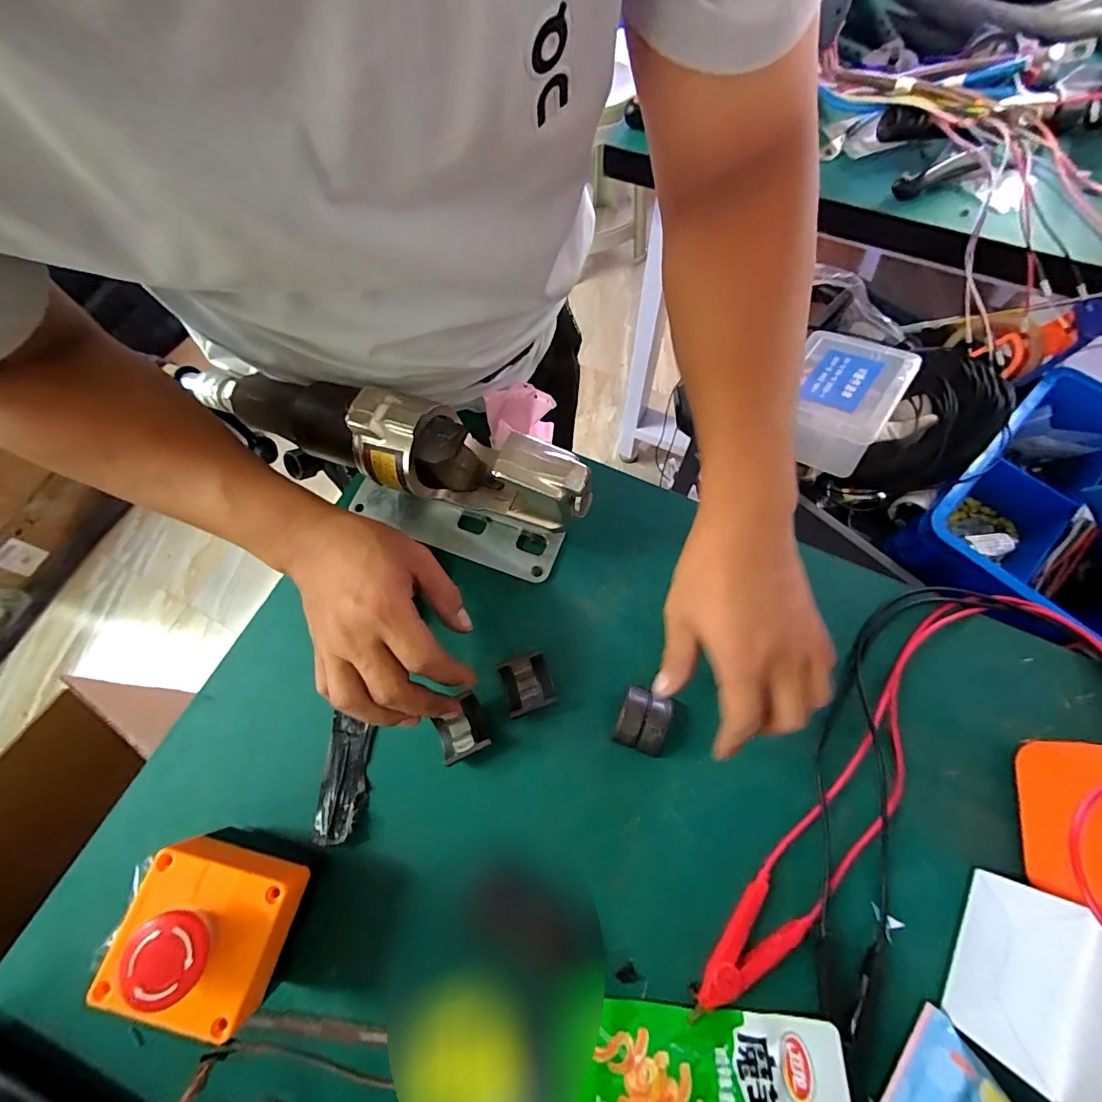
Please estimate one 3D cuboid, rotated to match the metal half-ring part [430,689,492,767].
[{"bbox_3d":[-0.065,0.125,0.331,0.034,0.014,0.041,-24,68,-7],"label":"metal half-ring part"}]

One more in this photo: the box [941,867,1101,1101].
[{"bbox_3d":[0.276,0.240,0.238,0.074,0.079,0.084,31,73,14],"label":"box"}]

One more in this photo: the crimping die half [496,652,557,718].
[{"bbox_3d":[-0.018,0.098,0.342,0.035,0.020,0.038,-17,68,-4],"label":"crimping die half"}]

